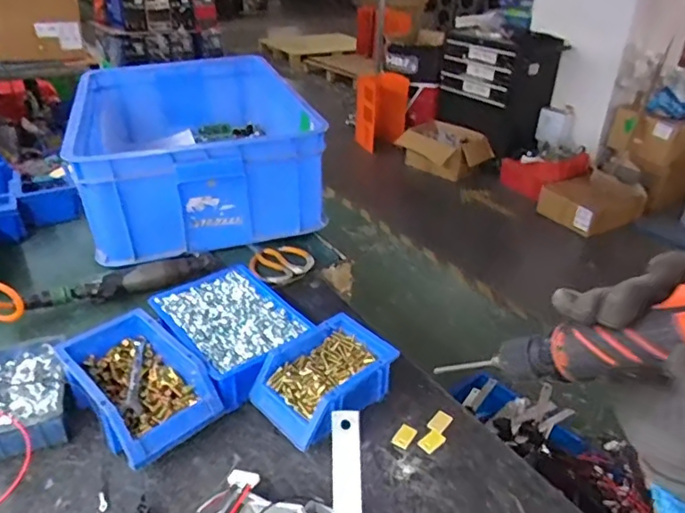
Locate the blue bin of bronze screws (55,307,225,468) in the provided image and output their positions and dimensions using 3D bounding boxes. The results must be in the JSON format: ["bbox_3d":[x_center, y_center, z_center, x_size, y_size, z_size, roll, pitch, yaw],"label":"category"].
[{"bbox_3d":[-0.240,0.150,0.630,0.188,0.076,0.118,29,42,35],"label":"blue bin of bronze screws"}]

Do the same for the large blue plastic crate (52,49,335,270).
[{"bbox_3d":[-0.306,-0.238,1.128,0.430,0.208,0.601,-8,33,-16],"label":"large blue plastic crate"}]

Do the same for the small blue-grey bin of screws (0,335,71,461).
[{"bbox_3d":[-0.371,0.164,0.629,0.096,0.049,0.158,-11,35,-20],"label":"small blue-grey bin of screws"}]

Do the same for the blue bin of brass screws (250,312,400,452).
[{"bbox_3d":[-0.020,0.151,0.646,0.151,0.073,0.119,-24,41,-35],"label":"blue bin of brass screws"}]

